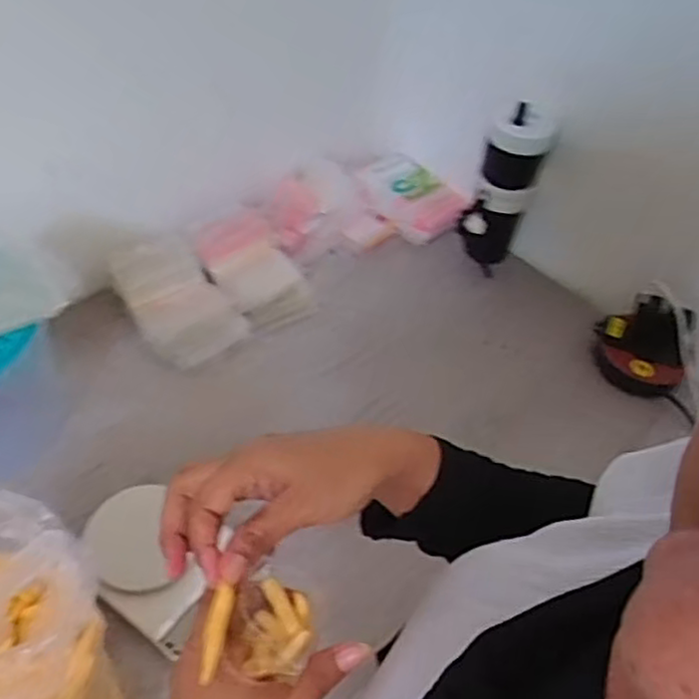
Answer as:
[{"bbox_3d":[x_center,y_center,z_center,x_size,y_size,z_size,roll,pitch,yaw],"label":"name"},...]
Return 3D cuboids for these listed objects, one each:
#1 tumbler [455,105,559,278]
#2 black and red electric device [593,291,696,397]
[{"bbox_3d":[0.214,-0.222,1.009,0.085,0.234,0.072,20,51,11],"label":"tumbler"},{"bbox_3d":[0.389,-0.004,0.950,0.119,0.120,0.088,21,51,11],"label":"black and red electric device"}]

